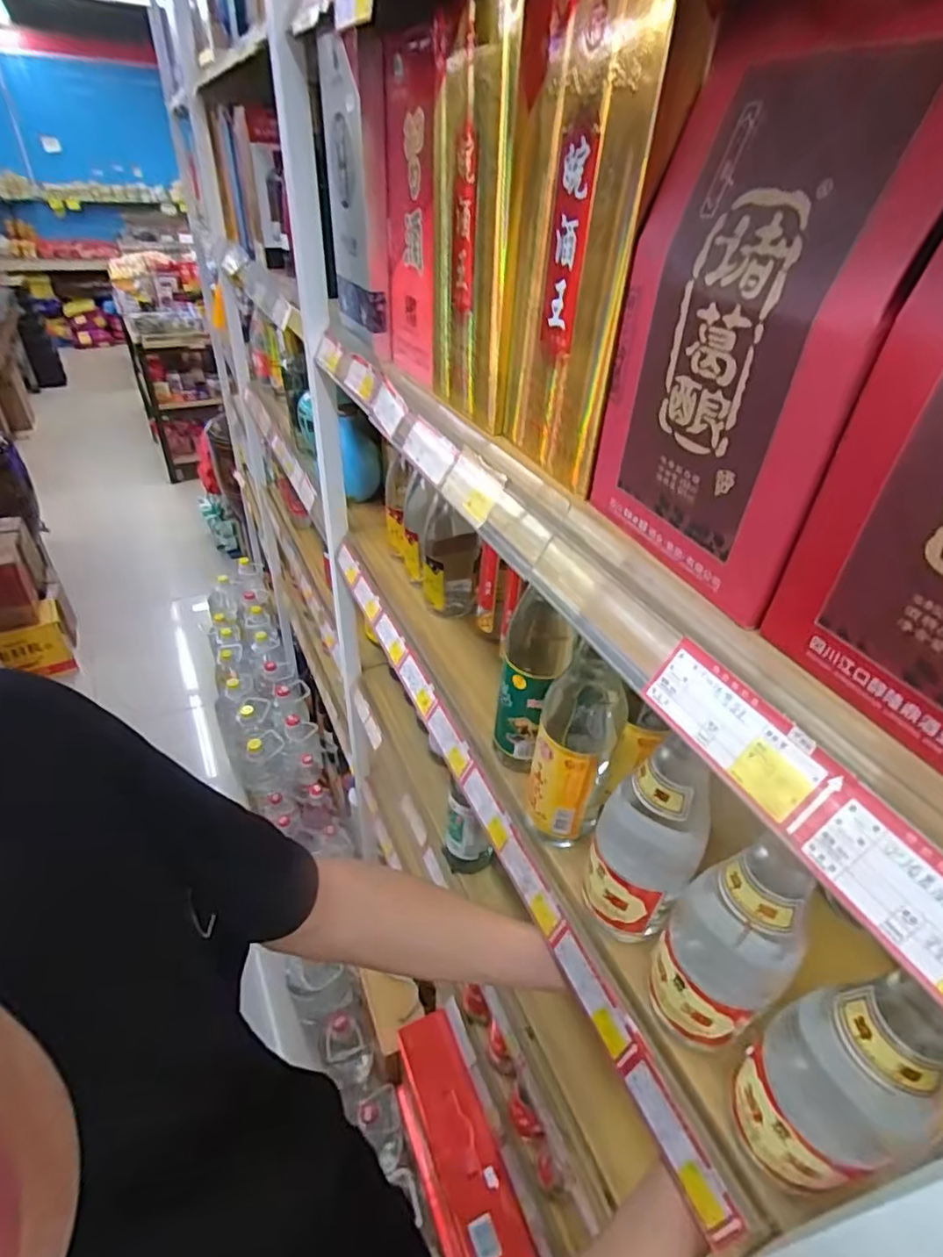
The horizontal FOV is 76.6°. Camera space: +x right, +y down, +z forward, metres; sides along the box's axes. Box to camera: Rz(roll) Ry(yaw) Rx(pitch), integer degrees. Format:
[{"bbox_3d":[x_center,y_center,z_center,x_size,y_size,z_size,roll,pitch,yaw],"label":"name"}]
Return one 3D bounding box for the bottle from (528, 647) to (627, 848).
[{"bbox_3d":[0.086,0.103,0.503,0.066,0.179,0.073,15,39,15],"label":"bottle"}]

